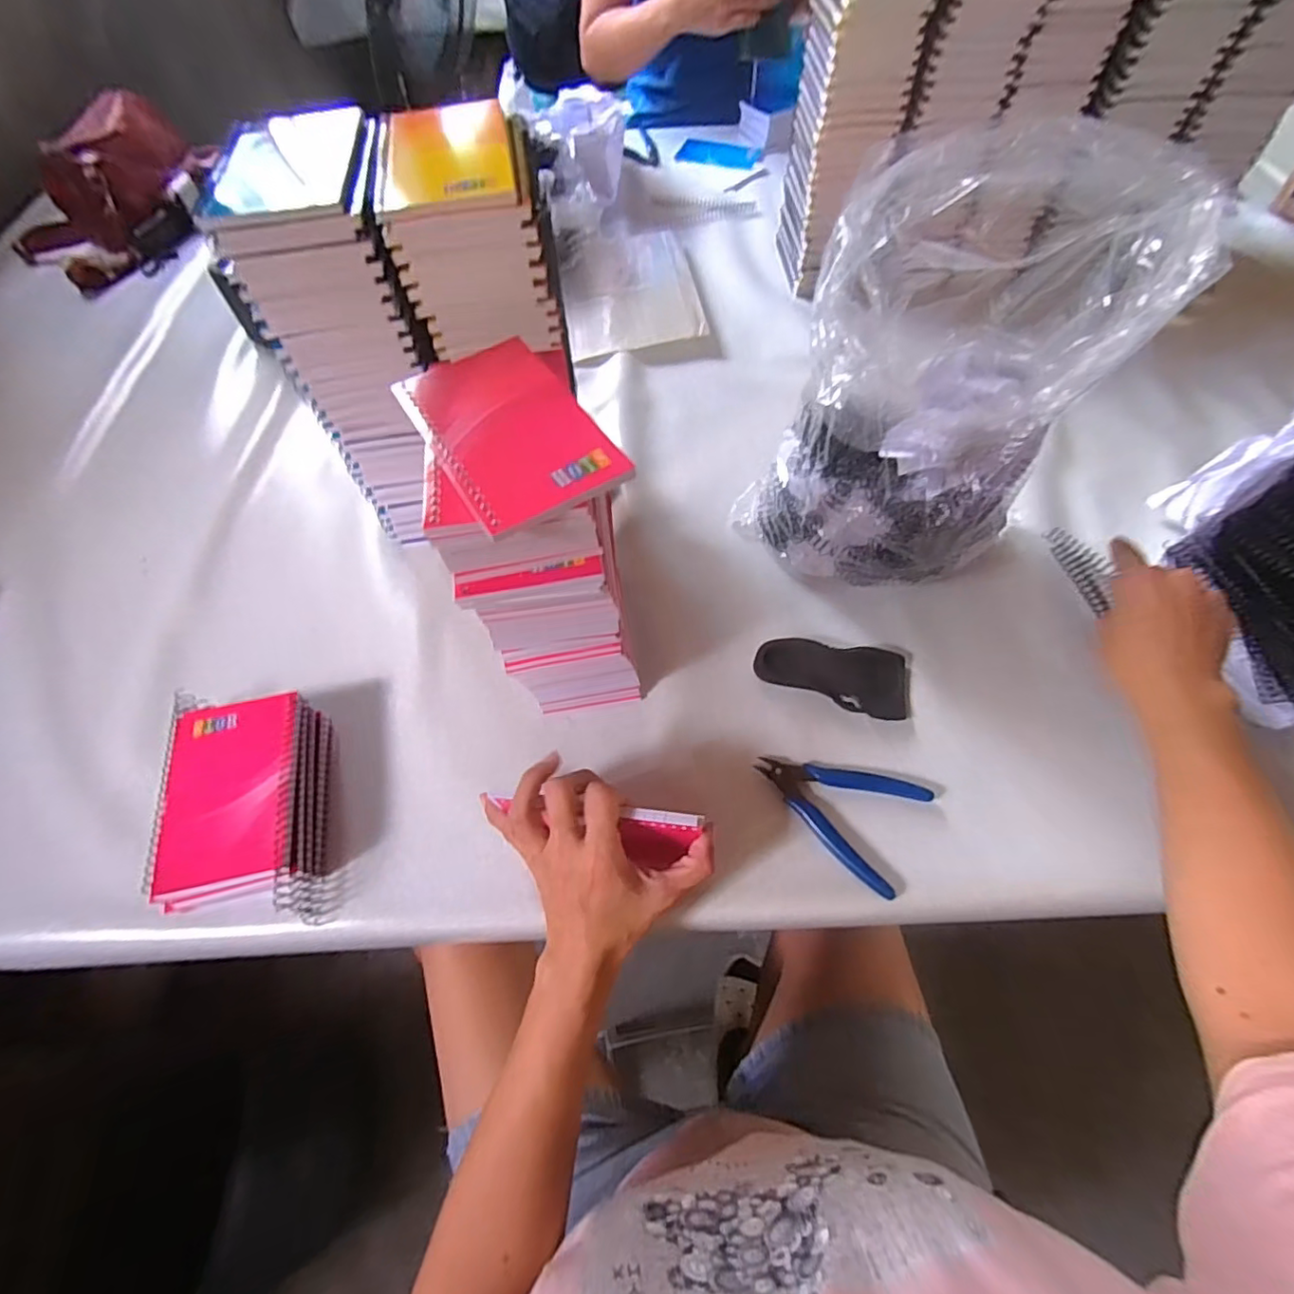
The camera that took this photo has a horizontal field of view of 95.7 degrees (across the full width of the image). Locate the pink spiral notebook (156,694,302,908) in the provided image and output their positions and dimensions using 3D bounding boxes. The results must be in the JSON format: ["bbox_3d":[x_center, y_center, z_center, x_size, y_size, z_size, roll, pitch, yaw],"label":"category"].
[{"bbox_3d":[-0.292,0.100,0.412,0.090,0.015,0.135,-14,61,-5],"label":"pink spiral notebook"}]

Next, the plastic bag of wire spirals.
[{"bbox_3d":[0.208,-0.179,0.436,0.185,0.284,0.177,-29,63,-13],"label":"plastic bag of wire spirals"}]

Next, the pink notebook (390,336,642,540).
[{"bbox_3d":[-0.074,-0.116,0.311,0.080,0.009,0.126,-31,64,-14],"label":"pink notebook"}]

